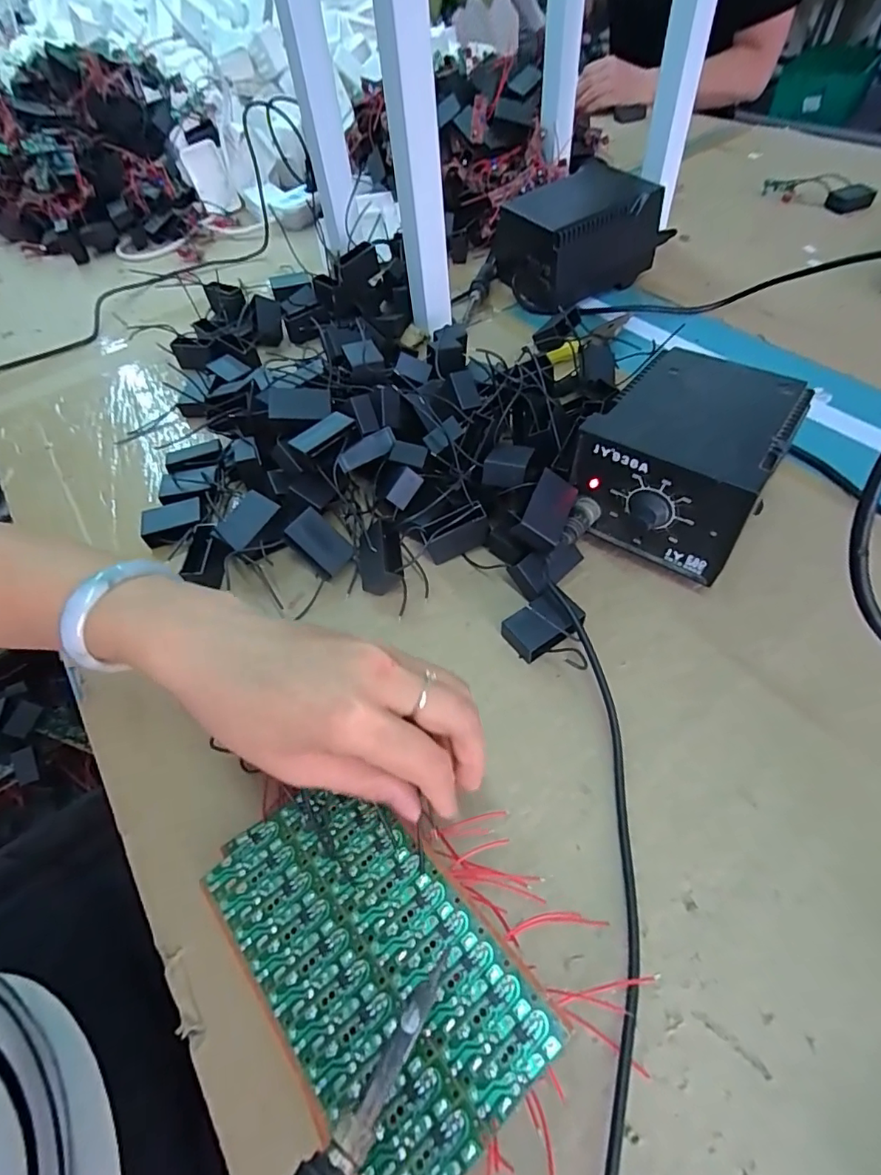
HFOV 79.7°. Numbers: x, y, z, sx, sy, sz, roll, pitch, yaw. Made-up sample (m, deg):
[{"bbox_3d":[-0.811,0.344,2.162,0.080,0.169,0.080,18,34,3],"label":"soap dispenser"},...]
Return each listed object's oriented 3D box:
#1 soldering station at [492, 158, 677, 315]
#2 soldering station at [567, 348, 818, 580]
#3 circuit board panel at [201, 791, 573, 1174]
[{"bbox_3d":[0.157,-0.402,0.601,0.162,0.088,0.122,-28,56,-15],"label":"soldering station"},{"bbox_3d":[0.172,-0.091,0.376,0.115,0.091,0.143,28,61,23],"label":"soldering station"},{"bbox_3d":[-0.034,0.163,0.240,0.091,0.006,0.158,-38,59,-20],"label":"circuit board panel"}]

